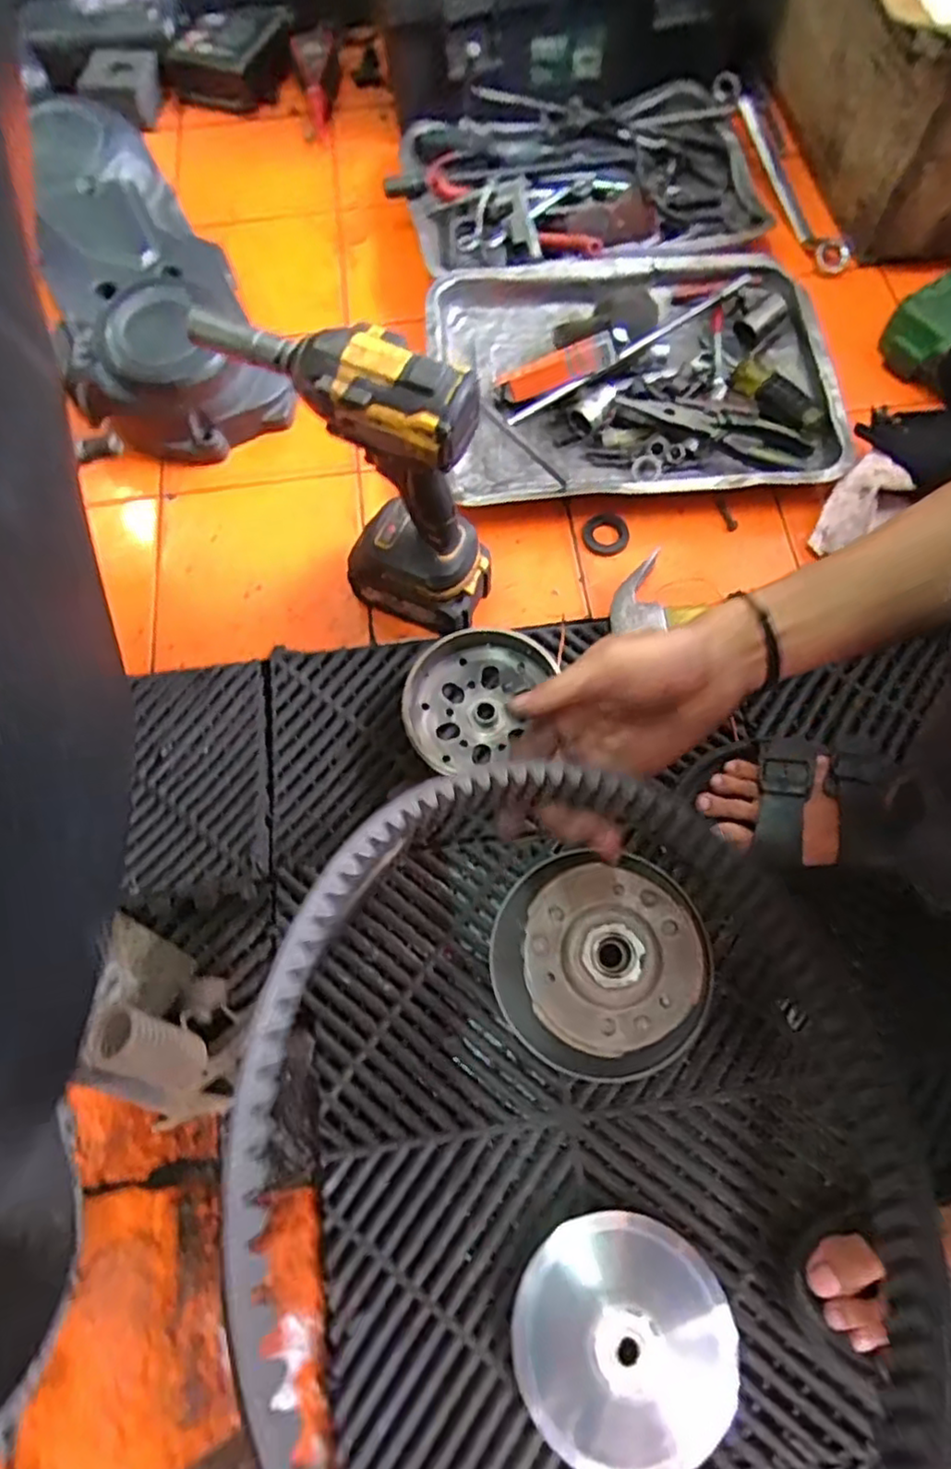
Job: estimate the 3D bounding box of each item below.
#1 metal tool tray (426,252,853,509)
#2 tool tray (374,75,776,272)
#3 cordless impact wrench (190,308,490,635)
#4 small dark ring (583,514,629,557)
[{"bbox_3d":[0.153,-0.358,0.679,0.384,0.053,0.289,-4,71,0],"label":"metal tool tray"},{"bbox_3d":[0.118,-0.635,0.770,0.410,0.059,0.277,-10,71,-2],"label":"tool tray"},{"bbox_3d":[-0.085,-0.190,0.518,0.194,0.251,0.072,29,74,11],"label":"cordless impact wrench"},{"bbox_3d":[0.123,-0.188,0.642,0.042,0.006,0.042,-1,83,10],"label":"small dark ring"}]

